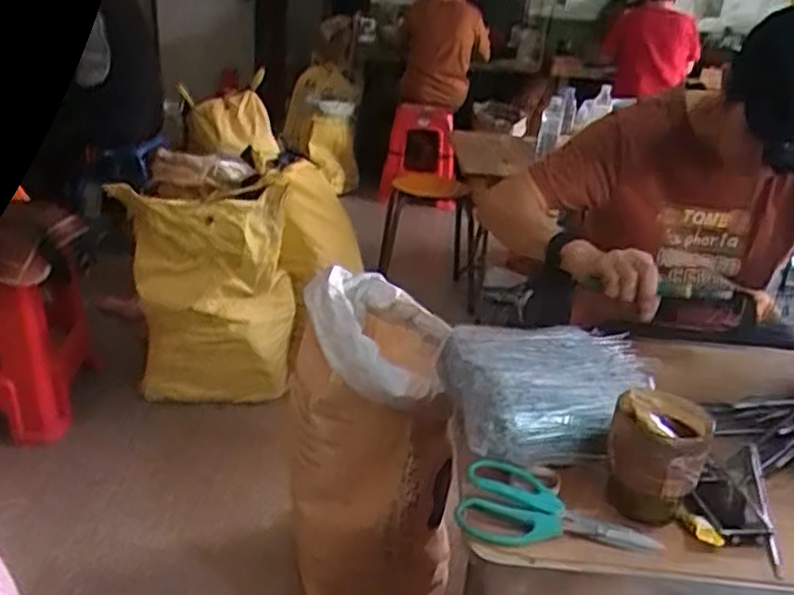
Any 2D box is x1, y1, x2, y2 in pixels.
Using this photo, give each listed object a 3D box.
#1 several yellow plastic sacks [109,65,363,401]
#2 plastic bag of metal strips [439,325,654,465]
[{"bbox_3d":[-0.392,-0.121,1.805,0.371,0.699,0.528,14,26,21],"label":"several yellow plastic sacks"},{"bbox_3d":[0.176,0.099,0.805,0.233,0.058,0.212,2,24,-6],"label":"plastic bag of metal strips"}]

